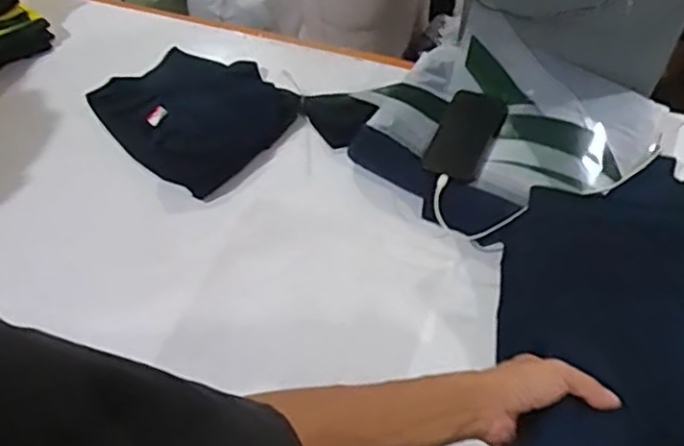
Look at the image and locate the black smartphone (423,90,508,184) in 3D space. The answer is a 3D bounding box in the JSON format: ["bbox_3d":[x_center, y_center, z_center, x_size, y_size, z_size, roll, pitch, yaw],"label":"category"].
[{"bbox_3d":[0.184,-0.131,0.973,0.085,0.015,0.180,20,55,15],"label":"black smartphone"}]

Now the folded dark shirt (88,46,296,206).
[{"bbox_3d":[-0.240,-0.194,1.079,0.255,0.024,0.287,-37,60,-24],"label":"folded dark shirt"}]

